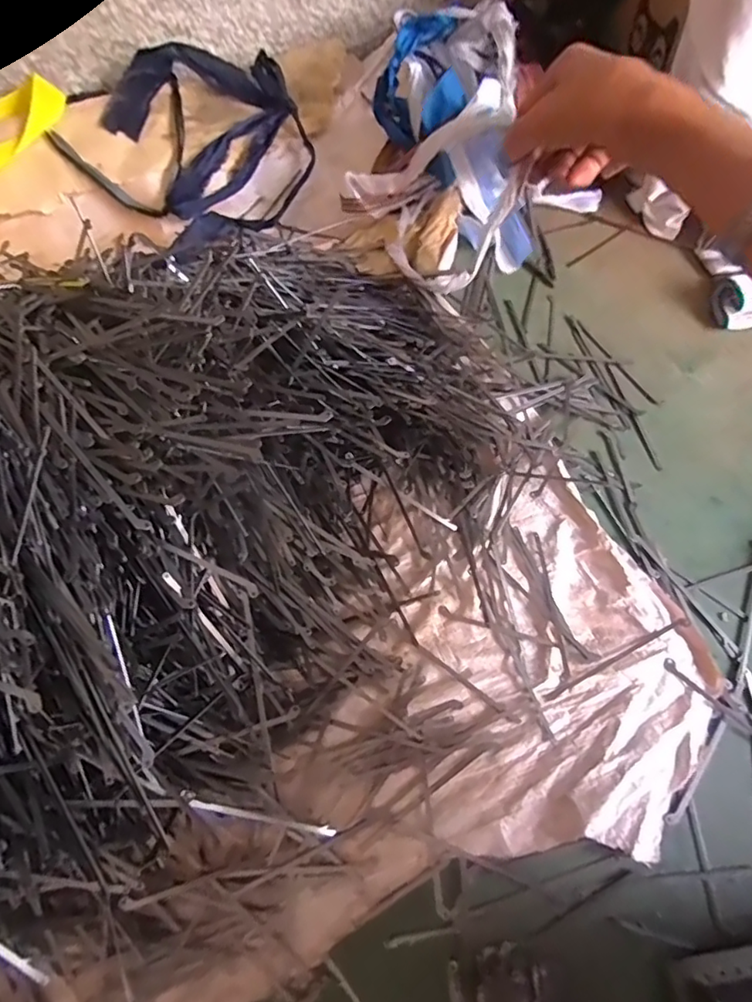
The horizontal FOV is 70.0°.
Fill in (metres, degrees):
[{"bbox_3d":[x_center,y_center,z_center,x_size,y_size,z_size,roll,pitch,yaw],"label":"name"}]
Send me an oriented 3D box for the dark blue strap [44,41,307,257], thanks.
[{"bbox_3d":[-0.184,-0.384,0.559,0.236,0.057,0.209,-41,71,-15],"label":"dark blue strap"}]

